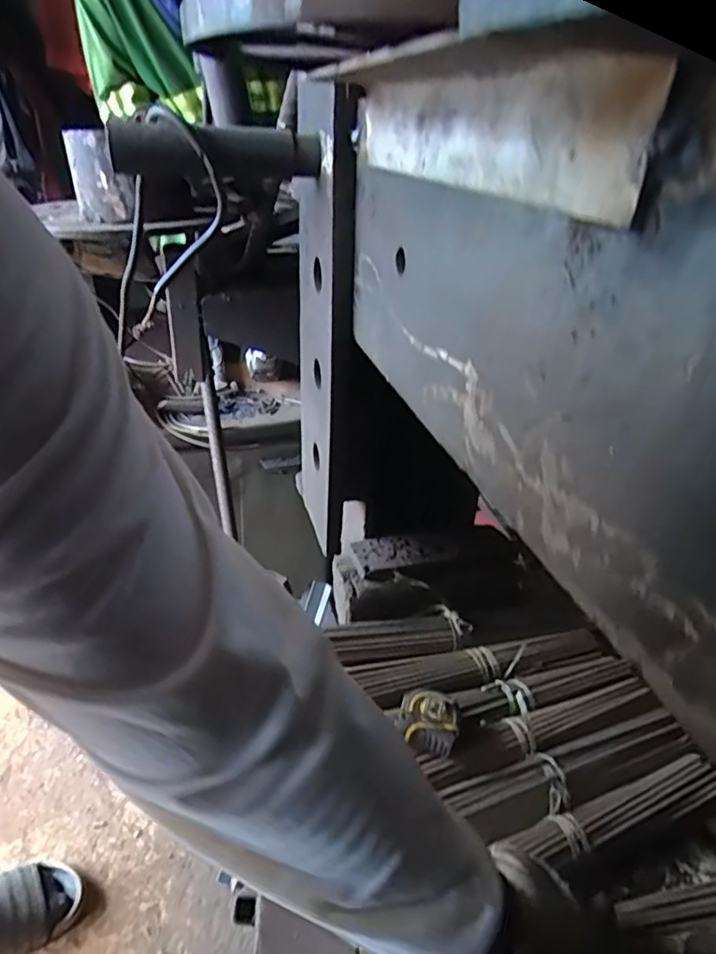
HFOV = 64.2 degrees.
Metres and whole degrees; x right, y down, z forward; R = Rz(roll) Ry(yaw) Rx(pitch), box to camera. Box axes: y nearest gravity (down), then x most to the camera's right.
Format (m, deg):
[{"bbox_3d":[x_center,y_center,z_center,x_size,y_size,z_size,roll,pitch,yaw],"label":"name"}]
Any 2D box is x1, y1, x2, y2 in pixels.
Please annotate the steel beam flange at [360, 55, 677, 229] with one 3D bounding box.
[{"bbox_3d":[0.041,-0.160,0.267,0.010,0.042,0.280,-7,32,-15],"label":"steel beam flange"}]

